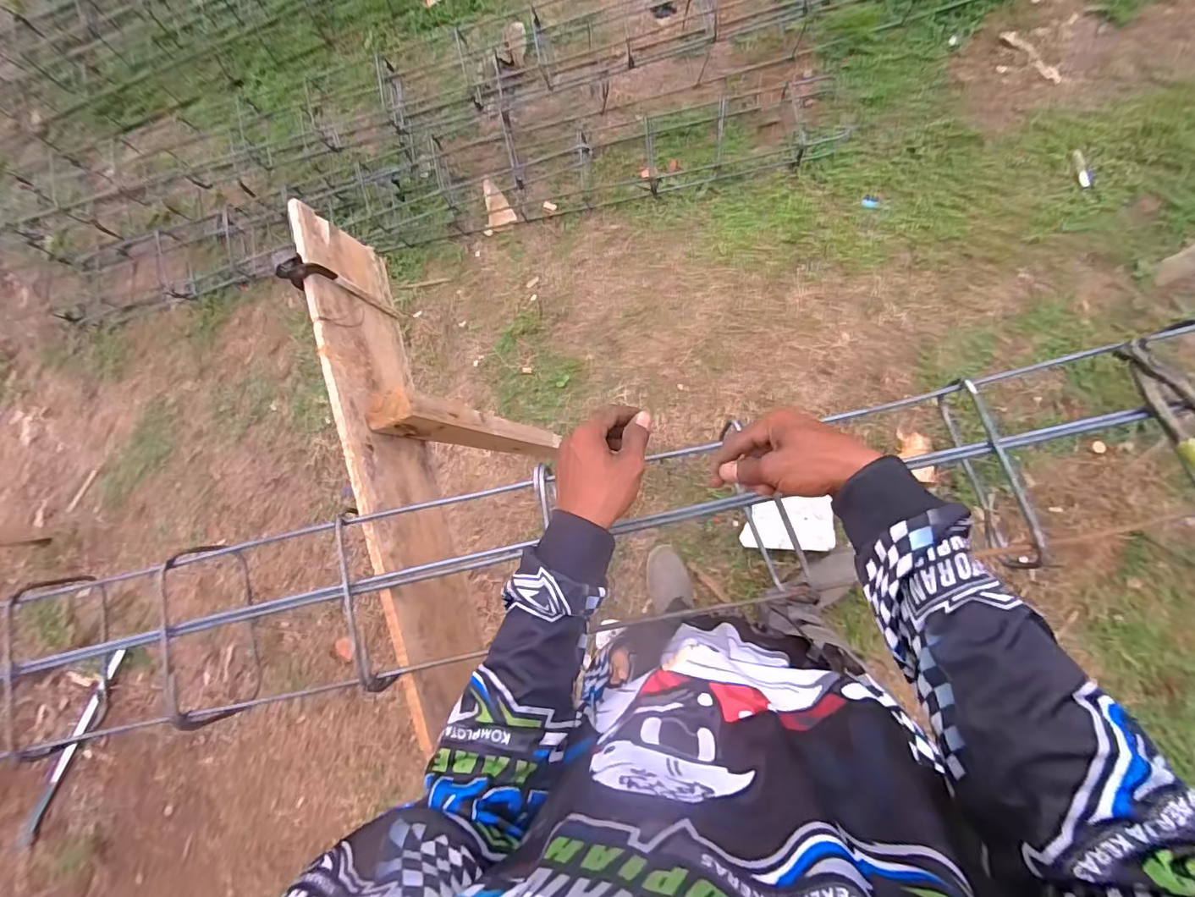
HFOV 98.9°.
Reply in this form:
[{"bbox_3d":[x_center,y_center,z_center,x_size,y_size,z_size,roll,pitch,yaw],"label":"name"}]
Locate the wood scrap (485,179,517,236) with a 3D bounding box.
[{"bbox_3d":[-0.274,-0.674,1.437,0.089,0.023,0.137,5,100,1],"label":"wood scrap"}]

